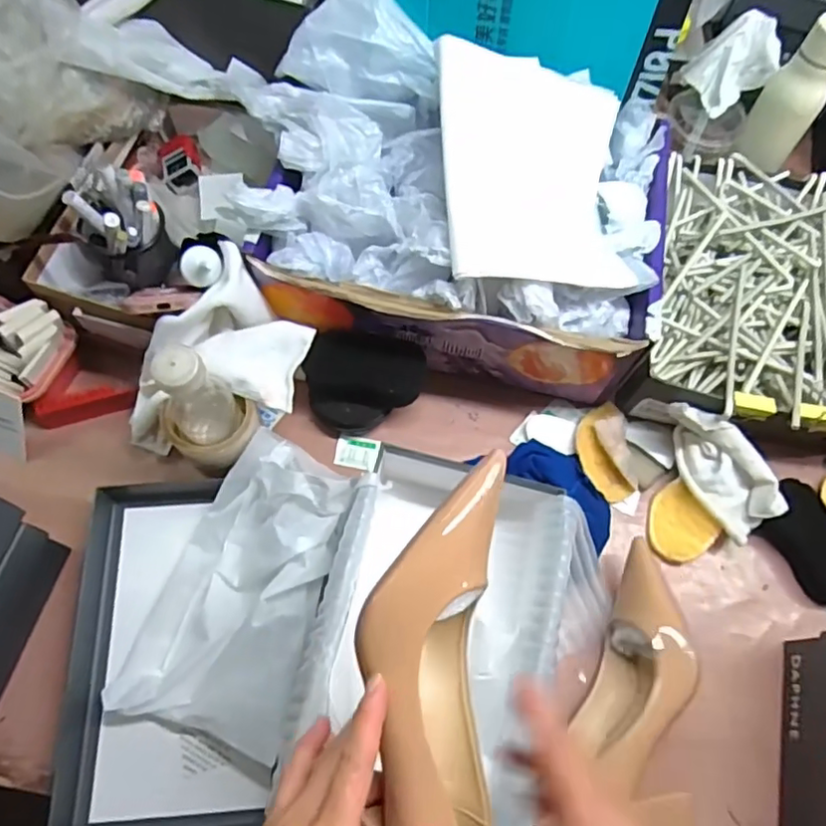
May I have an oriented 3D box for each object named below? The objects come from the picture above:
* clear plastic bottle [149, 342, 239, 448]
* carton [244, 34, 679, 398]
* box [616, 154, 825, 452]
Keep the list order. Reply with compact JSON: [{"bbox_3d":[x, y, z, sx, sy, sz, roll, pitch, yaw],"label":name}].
[{"bbox_3d":[-0.198,-0.012,0.563,0.060,0.152,0.061,1,67,-3],"label":"clear plastic bottle"},{"bbox_3d":[0.052,-0.213,0.651,0.404,0.193,0.302,8,67,1],"label":"carton"},{"bbox_3d":[0.386,-0.134,0.696,0.263,0.099,0.334,12,67,2],"label":"box"}]

